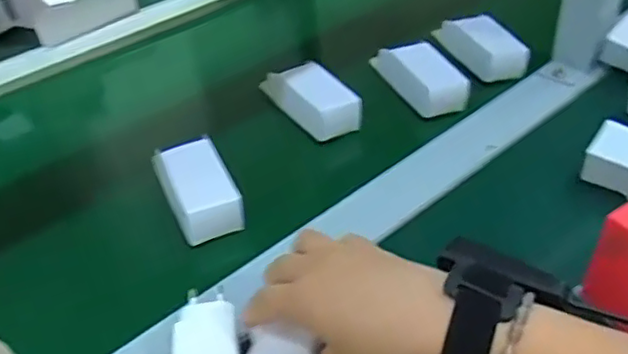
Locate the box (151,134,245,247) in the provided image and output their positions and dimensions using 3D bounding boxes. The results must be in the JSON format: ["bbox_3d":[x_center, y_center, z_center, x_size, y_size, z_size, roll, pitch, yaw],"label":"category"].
[{"bbox_3d":[-0.096,0.009,0.522,0.052,0.029,0.095,-18,42,-17],"label":"box"}]

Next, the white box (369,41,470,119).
[{"bbox_3d":[0.105,-0.103,0.639,0.051,0.035,0.126,-17,41,-16],"label":"white box"}]

